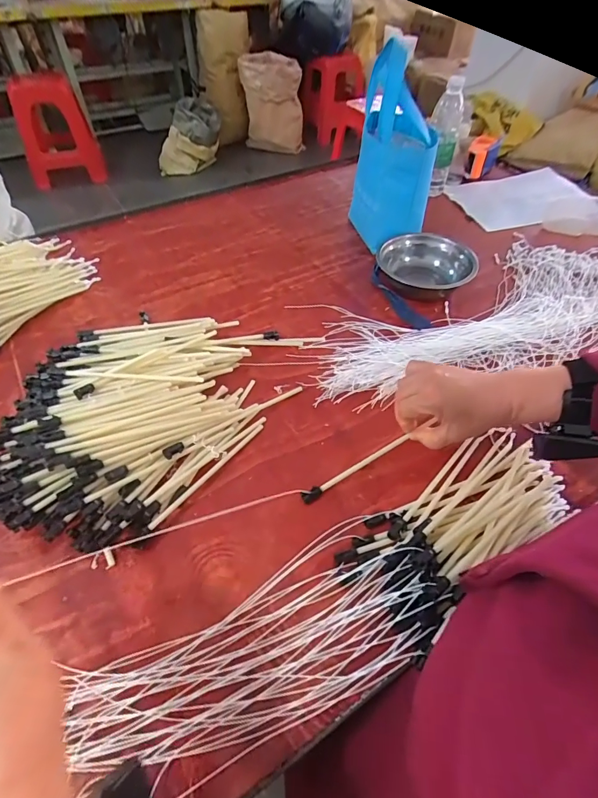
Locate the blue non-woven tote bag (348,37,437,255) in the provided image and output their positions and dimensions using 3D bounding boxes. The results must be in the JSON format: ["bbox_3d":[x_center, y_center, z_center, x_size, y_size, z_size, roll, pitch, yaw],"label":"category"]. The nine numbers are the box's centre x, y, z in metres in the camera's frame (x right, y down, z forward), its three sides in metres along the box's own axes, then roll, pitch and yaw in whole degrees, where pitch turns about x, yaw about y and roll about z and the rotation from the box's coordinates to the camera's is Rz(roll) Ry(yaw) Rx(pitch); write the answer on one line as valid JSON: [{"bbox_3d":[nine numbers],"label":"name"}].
[{"bbox_3d":[0.177,-0.436,0.736,0.129,0.275,0.193,10,50,9],"label":"blue non-woven tote bag"}]

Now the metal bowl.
[{"bbox_3d":[0.217,-0.229,0.710,0.157,0.050,0.157,0,49,0],"label":"metal bowl"}]

